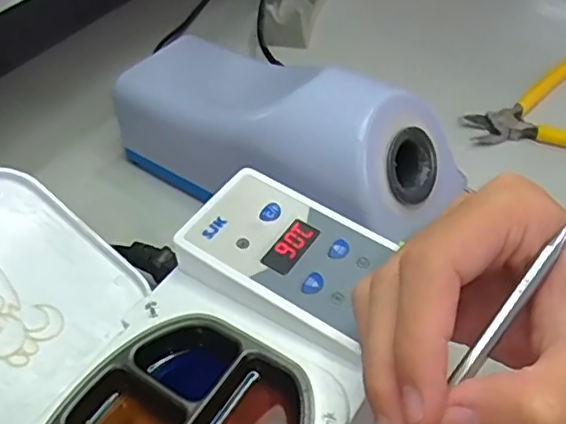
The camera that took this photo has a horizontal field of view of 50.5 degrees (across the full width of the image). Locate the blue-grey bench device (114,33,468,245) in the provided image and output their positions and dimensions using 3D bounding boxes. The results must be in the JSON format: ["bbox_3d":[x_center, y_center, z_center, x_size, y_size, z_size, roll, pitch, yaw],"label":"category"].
[{"bbox_3d":[-0.009,-0.038,0.351,0.212,0.084,0.083,24,52,24],"label":"blue-grey bench device"}]

